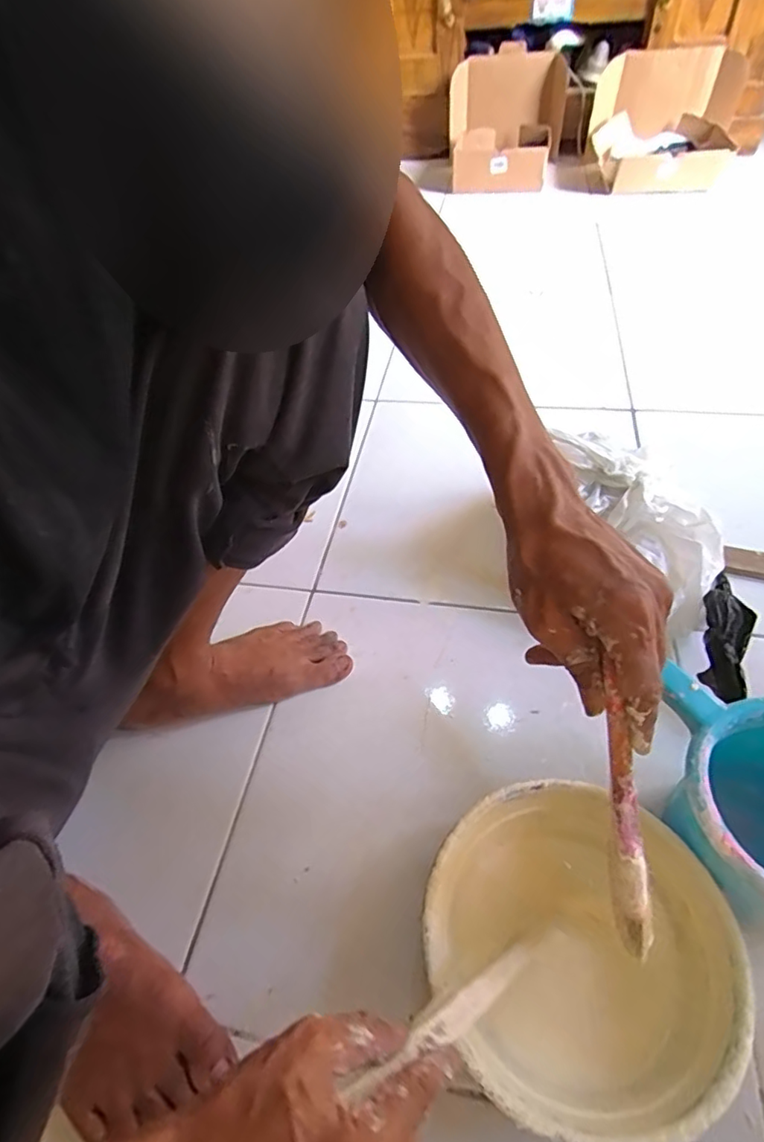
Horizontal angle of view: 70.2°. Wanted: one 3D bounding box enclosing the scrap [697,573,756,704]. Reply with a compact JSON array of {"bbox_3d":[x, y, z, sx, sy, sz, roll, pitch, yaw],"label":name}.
[{"bbox_3d":[0.330,0.065,0.517,0.045,0.021,0.123,10,66,15],"label":"scrap"}]

